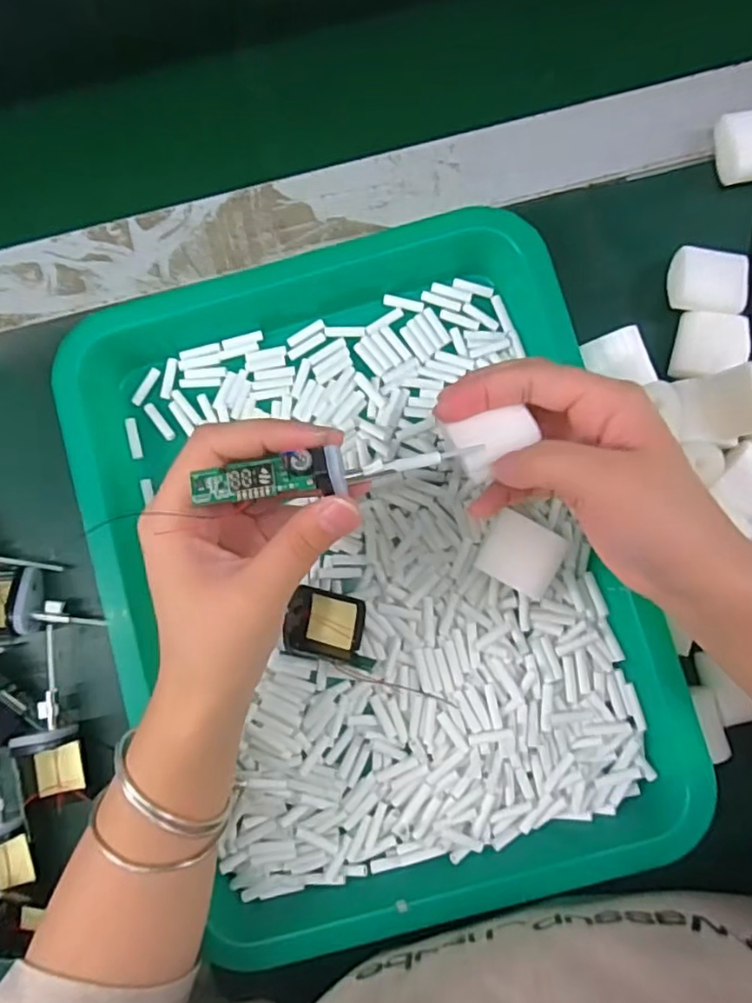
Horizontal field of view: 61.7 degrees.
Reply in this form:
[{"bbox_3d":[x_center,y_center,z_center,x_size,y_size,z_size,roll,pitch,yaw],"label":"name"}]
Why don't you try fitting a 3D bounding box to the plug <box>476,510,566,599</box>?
[{"bbox_3d":[0.071,0.026,0.312,0.036,0.025,0.032,28,85,6],"label":"plug"}]

